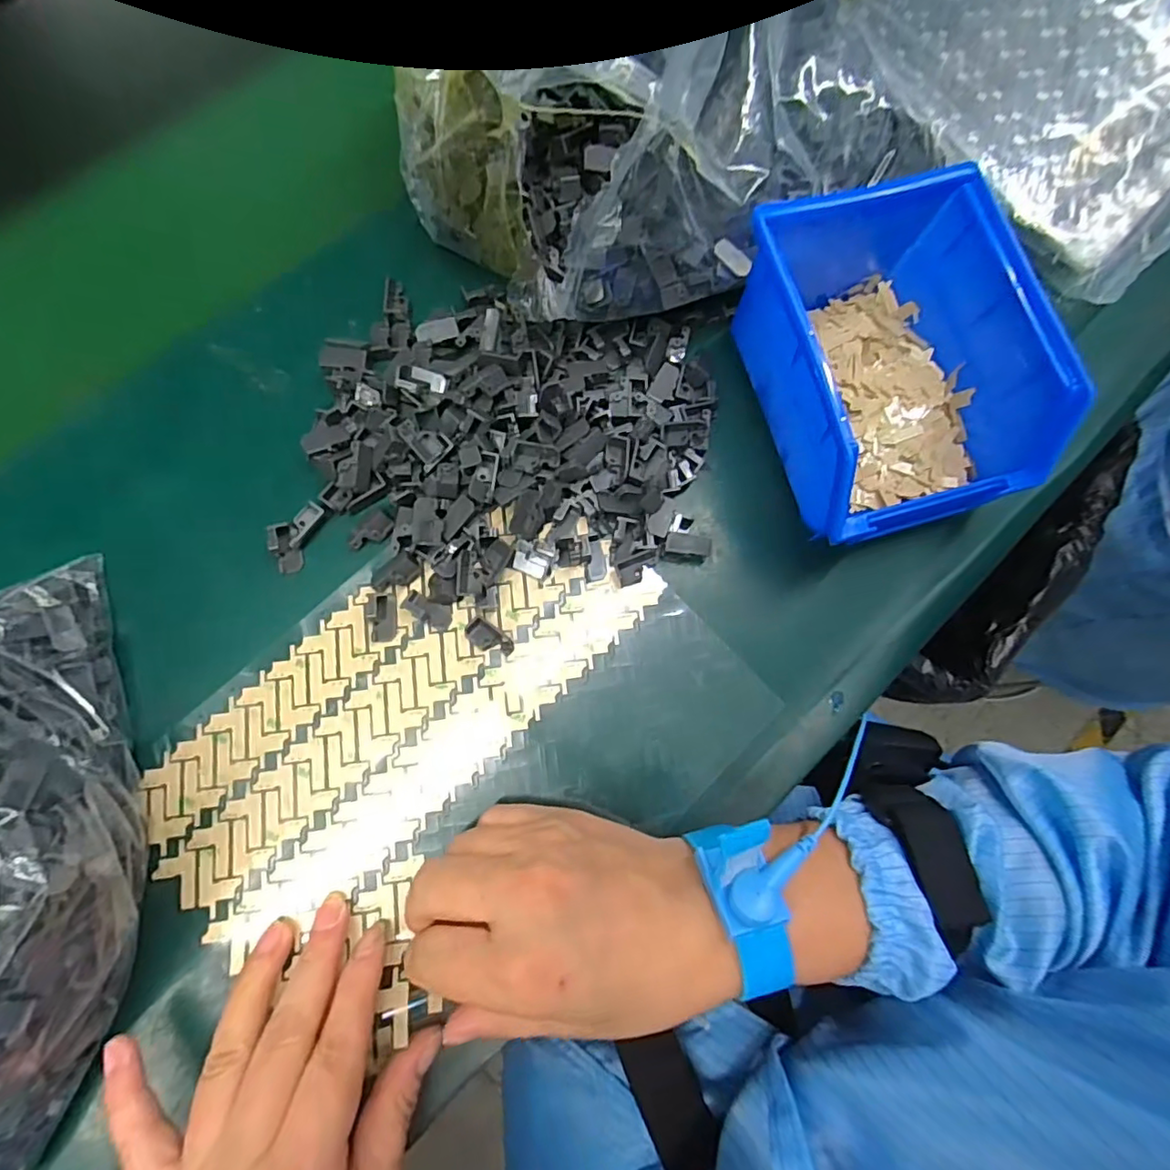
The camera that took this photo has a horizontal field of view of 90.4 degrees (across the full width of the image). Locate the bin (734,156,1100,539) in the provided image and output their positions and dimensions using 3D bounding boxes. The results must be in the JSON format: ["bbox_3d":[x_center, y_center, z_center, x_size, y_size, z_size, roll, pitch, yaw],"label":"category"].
[{"bbox_3d":[0.138,-0.098,0.266,0.107,0.063,0.139,-15,77,-5],"label":"bin"}]

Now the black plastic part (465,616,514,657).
[{"bbox_3d":[-0.043,0.024,0.265,0.022,0.006,0.011,31,77,5],"label":"black plastic part"}]

